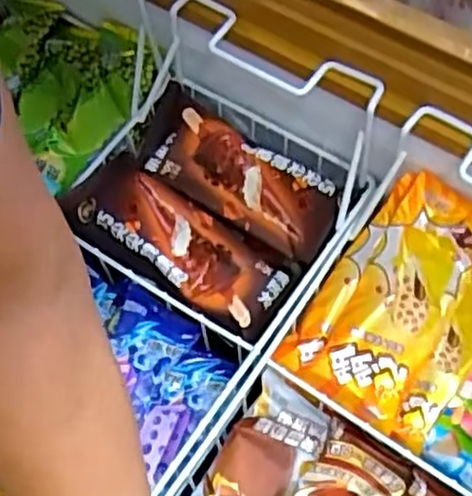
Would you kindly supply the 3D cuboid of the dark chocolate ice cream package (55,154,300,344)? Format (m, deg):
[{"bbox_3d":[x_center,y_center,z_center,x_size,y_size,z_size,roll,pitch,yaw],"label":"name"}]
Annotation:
[{"bbox_3d":[-0.047,-0.003,0.618,0.197,0.043,0.087,32,68,18],"label":"dark chocolate ice cream package"}]

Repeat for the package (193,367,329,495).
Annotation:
[{"bbox_3d":[0.006,0.181,0.551,0.062,0.032,0.172,30,67,17],"label":"package"}]

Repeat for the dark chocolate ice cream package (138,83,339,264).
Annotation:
[{"bbox_3d":[0.000,-0.065,0.651,0.187,0.027,0.077,32,95,9],"label":"dark chocolate ice cream package"}]

